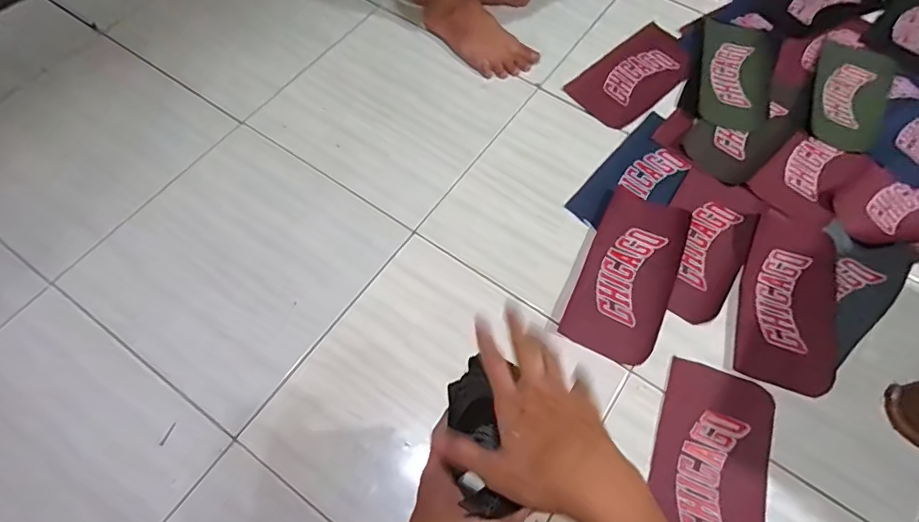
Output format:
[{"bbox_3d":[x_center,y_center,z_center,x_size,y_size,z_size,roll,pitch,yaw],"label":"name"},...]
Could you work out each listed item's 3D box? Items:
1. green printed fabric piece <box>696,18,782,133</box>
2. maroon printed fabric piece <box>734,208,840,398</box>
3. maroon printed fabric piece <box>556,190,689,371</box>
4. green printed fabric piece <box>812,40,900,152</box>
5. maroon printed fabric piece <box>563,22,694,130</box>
[{"bbox_3d":[0.561,-0.378,1.000,0.140,0.010,0.292,17,65,6],"label":"green printed fabric piece"},{"bbox_3d":[0.518,0.058,0.780,0.144,0.011,0.293,19,65,7],"label":"maroon printed fabric piece"},{"bbox_3d":[0.266,0.020,0.786,0.135,0.026,0.271,24,66,9],"label":"maroon printed fabric piece"},{"bbox_3d":[0.784,-0.329,0.987,0.144,0.011,0.294,23,66,9],"label":"green printed fabric piece"},{"bbox_3d":[0.353,-0.374,0.998,0.289,0.008,0.142,-40,72,-18],"label":"maroon printed fabric piece"}]

